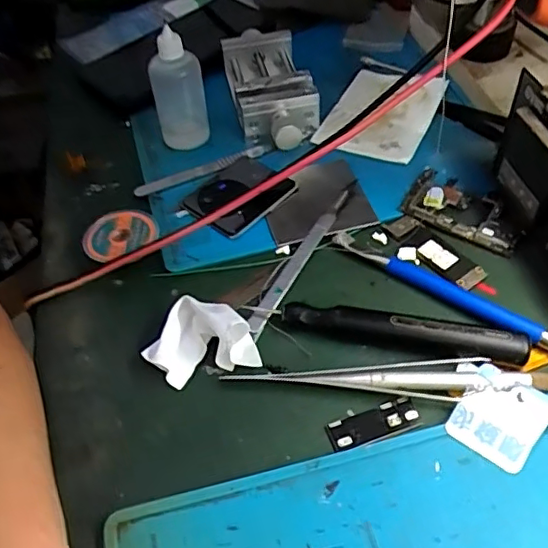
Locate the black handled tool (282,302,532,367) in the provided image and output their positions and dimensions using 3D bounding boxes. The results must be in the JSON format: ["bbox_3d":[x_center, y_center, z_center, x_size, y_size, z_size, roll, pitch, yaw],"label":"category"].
[{"bbox_3d":[0.066,0.030,0.298,0.122,0.013,0.018,8,50,12],"label":"black handled tool"}]

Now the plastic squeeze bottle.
[{"bbox_3d":[-0.067,-0.130,0.402,0.035,0.082,0.030,-10,48,-5],"label":"plastic squeeze bottle"}]

